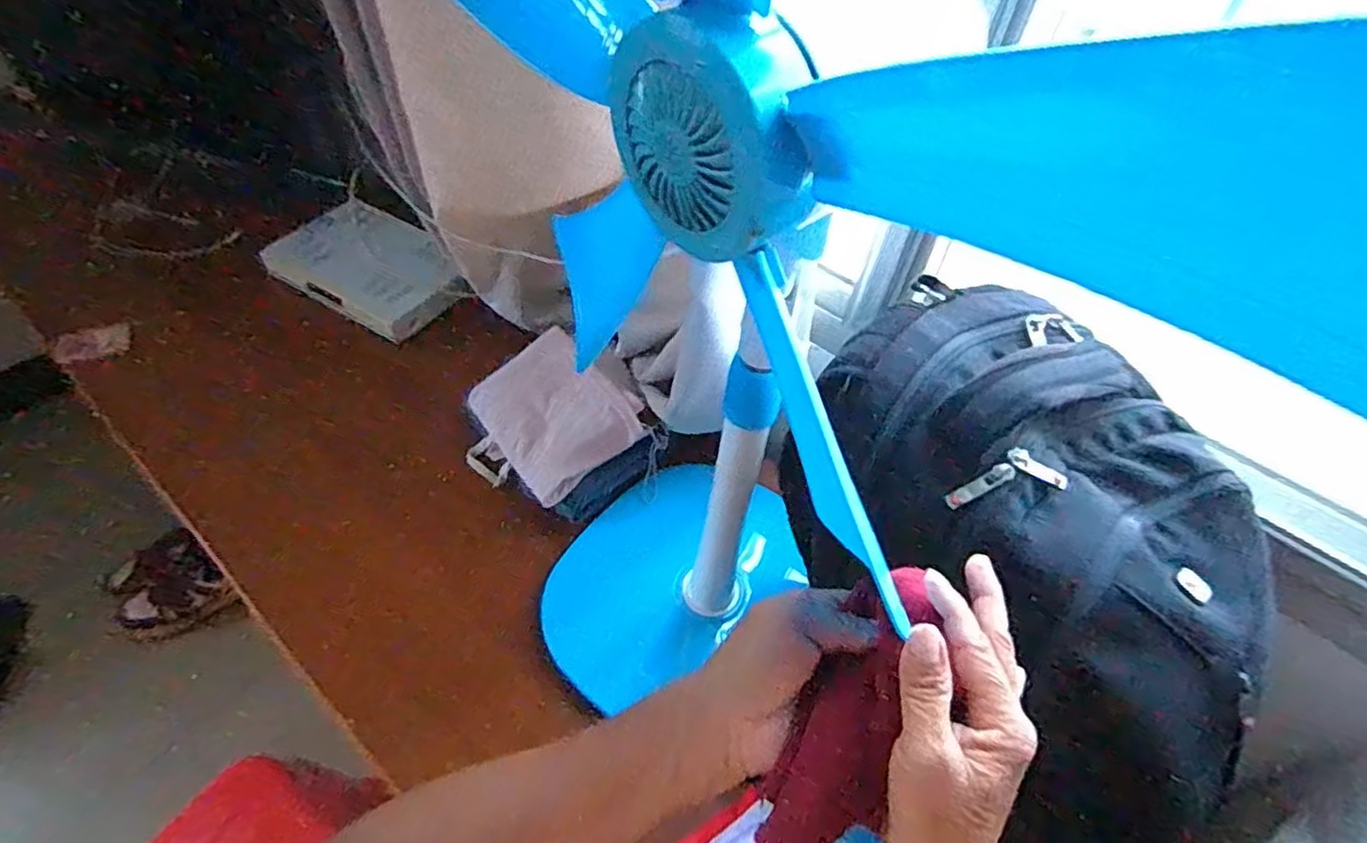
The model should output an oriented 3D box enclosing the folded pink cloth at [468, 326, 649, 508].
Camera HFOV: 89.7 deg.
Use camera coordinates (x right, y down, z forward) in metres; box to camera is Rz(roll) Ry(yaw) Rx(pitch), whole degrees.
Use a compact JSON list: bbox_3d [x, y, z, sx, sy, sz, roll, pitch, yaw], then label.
[{"bbox_3d":[-0.155,-0.013,0.810,0.151,0.021,0.209,-44,56,-3],"label":"folded pink cloth"}]

